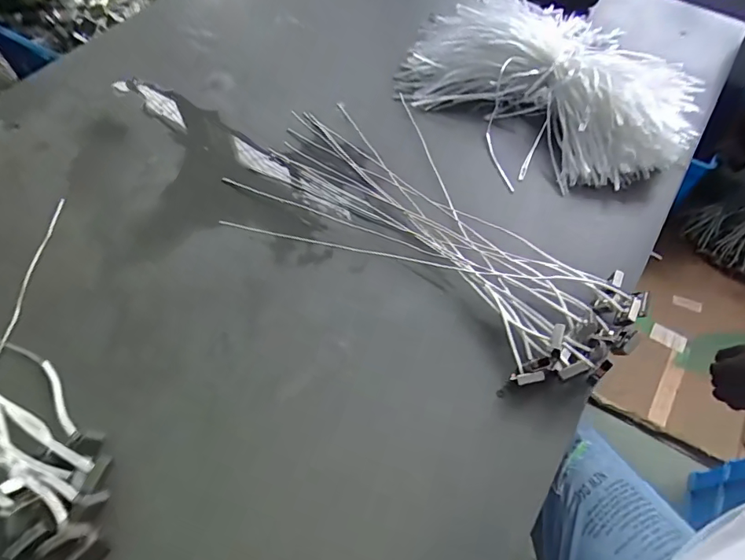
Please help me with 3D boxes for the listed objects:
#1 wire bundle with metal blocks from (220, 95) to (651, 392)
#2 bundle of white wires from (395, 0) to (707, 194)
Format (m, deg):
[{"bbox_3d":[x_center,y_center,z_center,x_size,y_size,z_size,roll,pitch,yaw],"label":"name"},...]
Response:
[{"bbox_3d":[0.083,-0.077,0.665,0.562,0.043,0.292,28,63,15],"label":"wire bundle with metal blocks"},{"bbox_3d":[0.272,-0.315,0.777,0.464,0.107,0.245,25,62,13],"label":"bundle of white wires"}]

